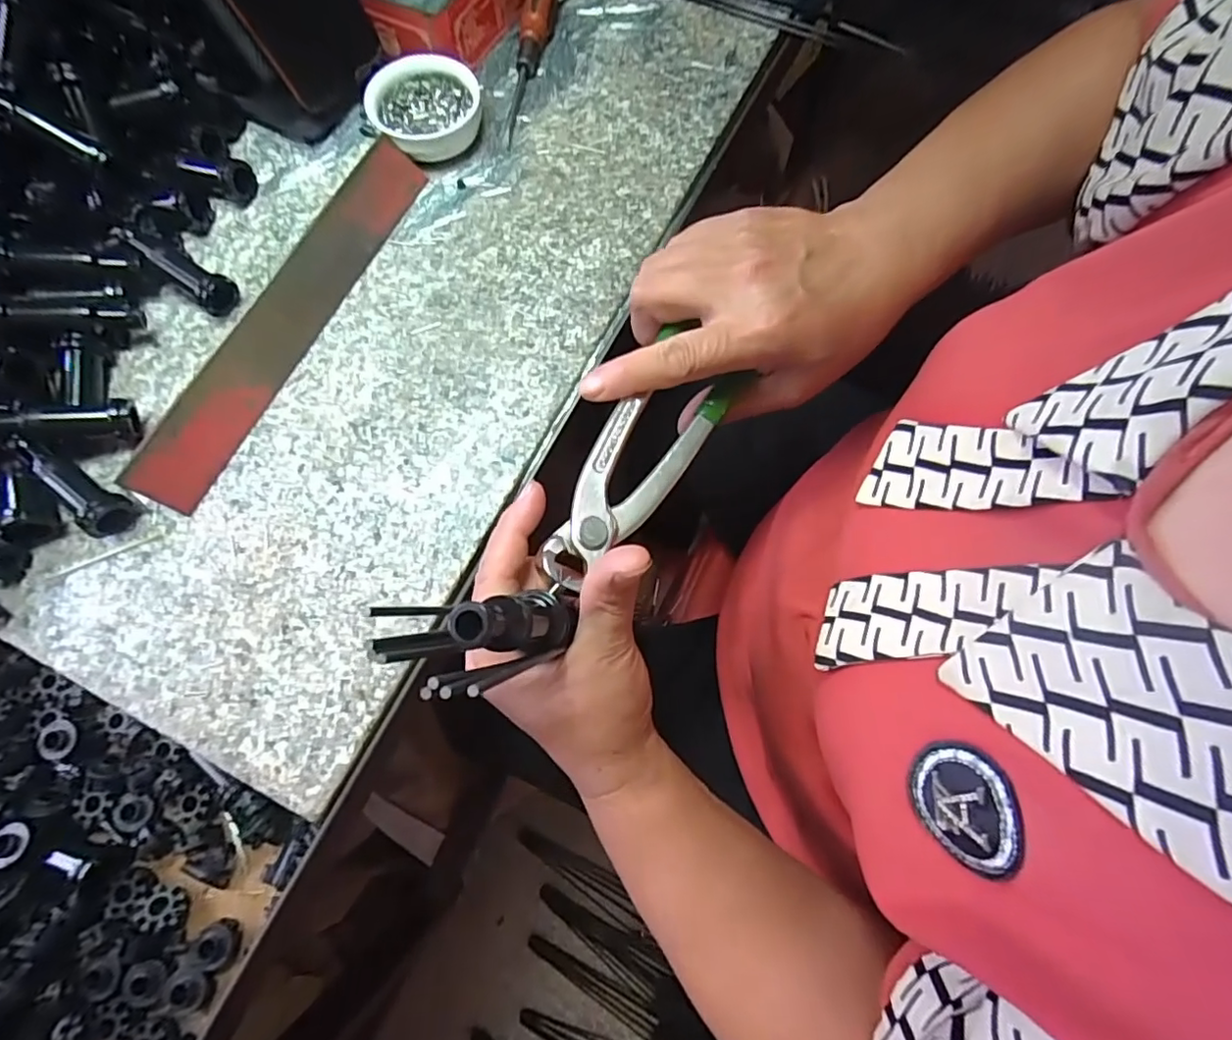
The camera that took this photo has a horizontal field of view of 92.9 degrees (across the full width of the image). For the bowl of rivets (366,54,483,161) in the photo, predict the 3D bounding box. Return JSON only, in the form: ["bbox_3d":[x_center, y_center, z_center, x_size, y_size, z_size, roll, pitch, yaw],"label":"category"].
[{"bbox_3d":[-0.125,-0.270,0.387,0.071,0.029,0.067,-7,73,-3],"label":"bowl of rivets"}]

